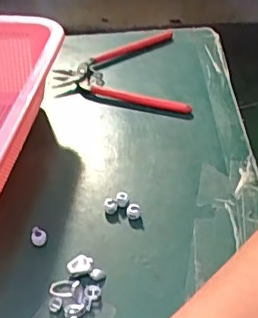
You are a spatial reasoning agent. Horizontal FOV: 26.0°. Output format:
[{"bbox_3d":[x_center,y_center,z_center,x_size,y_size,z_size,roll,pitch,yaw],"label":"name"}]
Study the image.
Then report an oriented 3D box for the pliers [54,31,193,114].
[{"bbox_3d":[-0.010,-0.083,0.558,0.122,0.012,0.144,-6,39,-3],"label":"pliers"}]

